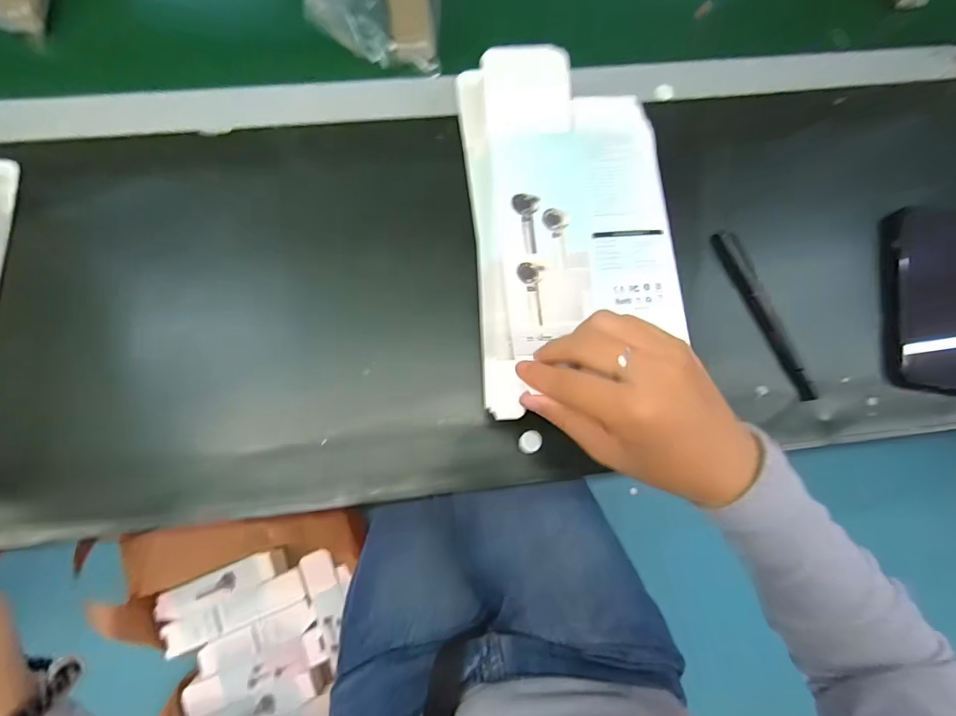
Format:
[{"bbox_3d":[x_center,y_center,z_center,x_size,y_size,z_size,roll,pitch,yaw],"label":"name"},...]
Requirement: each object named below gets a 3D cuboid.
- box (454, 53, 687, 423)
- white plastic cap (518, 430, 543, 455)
[{"bbox_3d":[0.062,-0.098,0.323,0.133,0.027,0.251,-5,75,-1],"label":"box"},{"bbox_3d":[0.039,0.062,0.350,0.016,0.008,0.017,1,76,-3],"label":"white plastic cap"}]

